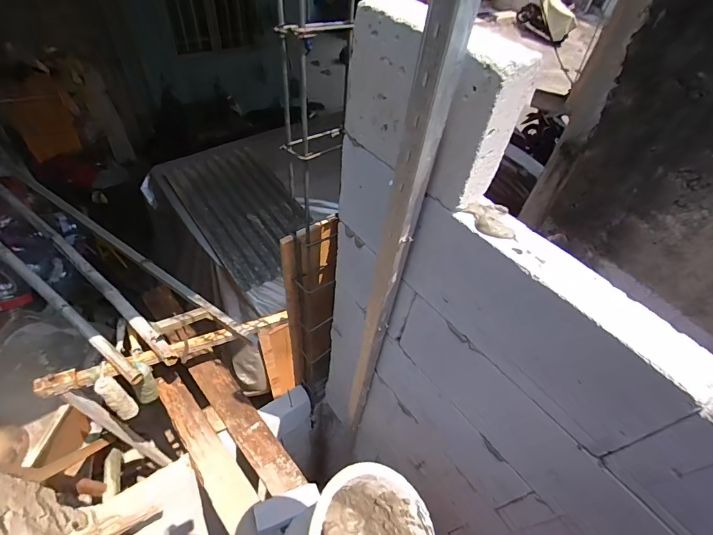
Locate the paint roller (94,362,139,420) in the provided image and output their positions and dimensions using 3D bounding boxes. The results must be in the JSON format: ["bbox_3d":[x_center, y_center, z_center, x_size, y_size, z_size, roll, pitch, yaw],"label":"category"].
[{"bbox_3d":[-0.830,0.443,1.308,0.077,0.267,0.073,36,55,23],"label":"paint roller"}]

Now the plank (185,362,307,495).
[{"bbox_3d":[-0.424,0.559,1.398,0.122,0.046,0.619,-32,59,-29],"label":"plank"}]

